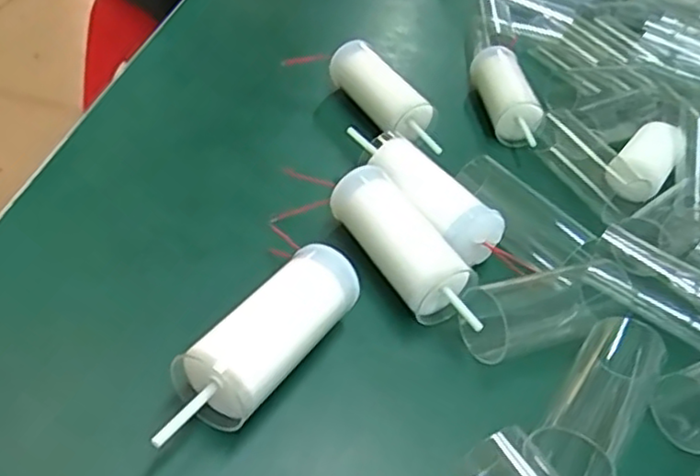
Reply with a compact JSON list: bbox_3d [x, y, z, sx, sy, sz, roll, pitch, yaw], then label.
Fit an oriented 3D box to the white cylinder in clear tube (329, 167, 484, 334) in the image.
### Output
[{"bbox_3d":[0.018,0.003,0.202,0.020,0.020,0.060,-15,48,-31],"label":"white cylinder in clear tube"}]

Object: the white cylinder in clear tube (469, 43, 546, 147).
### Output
[{"bbox_3d":[0.067,-0.062,0.295,0.017,0.022,0.055,5,40,-11],"label":"white cylinder in clear tube"}]

